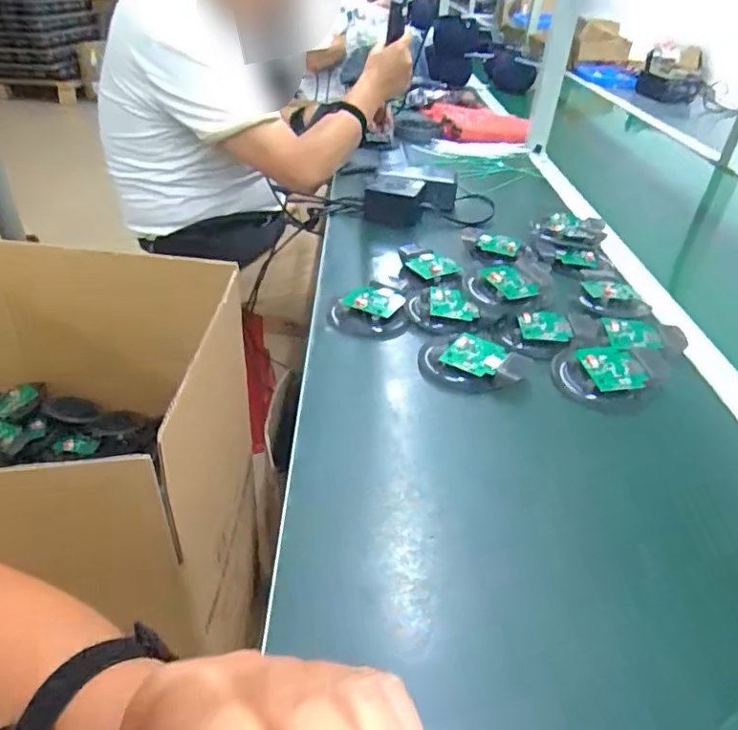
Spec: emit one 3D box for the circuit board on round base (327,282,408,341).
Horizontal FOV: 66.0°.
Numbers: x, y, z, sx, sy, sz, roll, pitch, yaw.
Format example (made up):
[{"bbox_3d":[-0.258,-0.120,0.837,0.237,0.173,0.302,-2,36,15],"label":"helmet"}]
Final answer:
[{"bbox_3d":[-0.001,-0.058,0.634,0.083,0.024,0.088,-8,39,-16],"label":"circuit board on round base"}]

